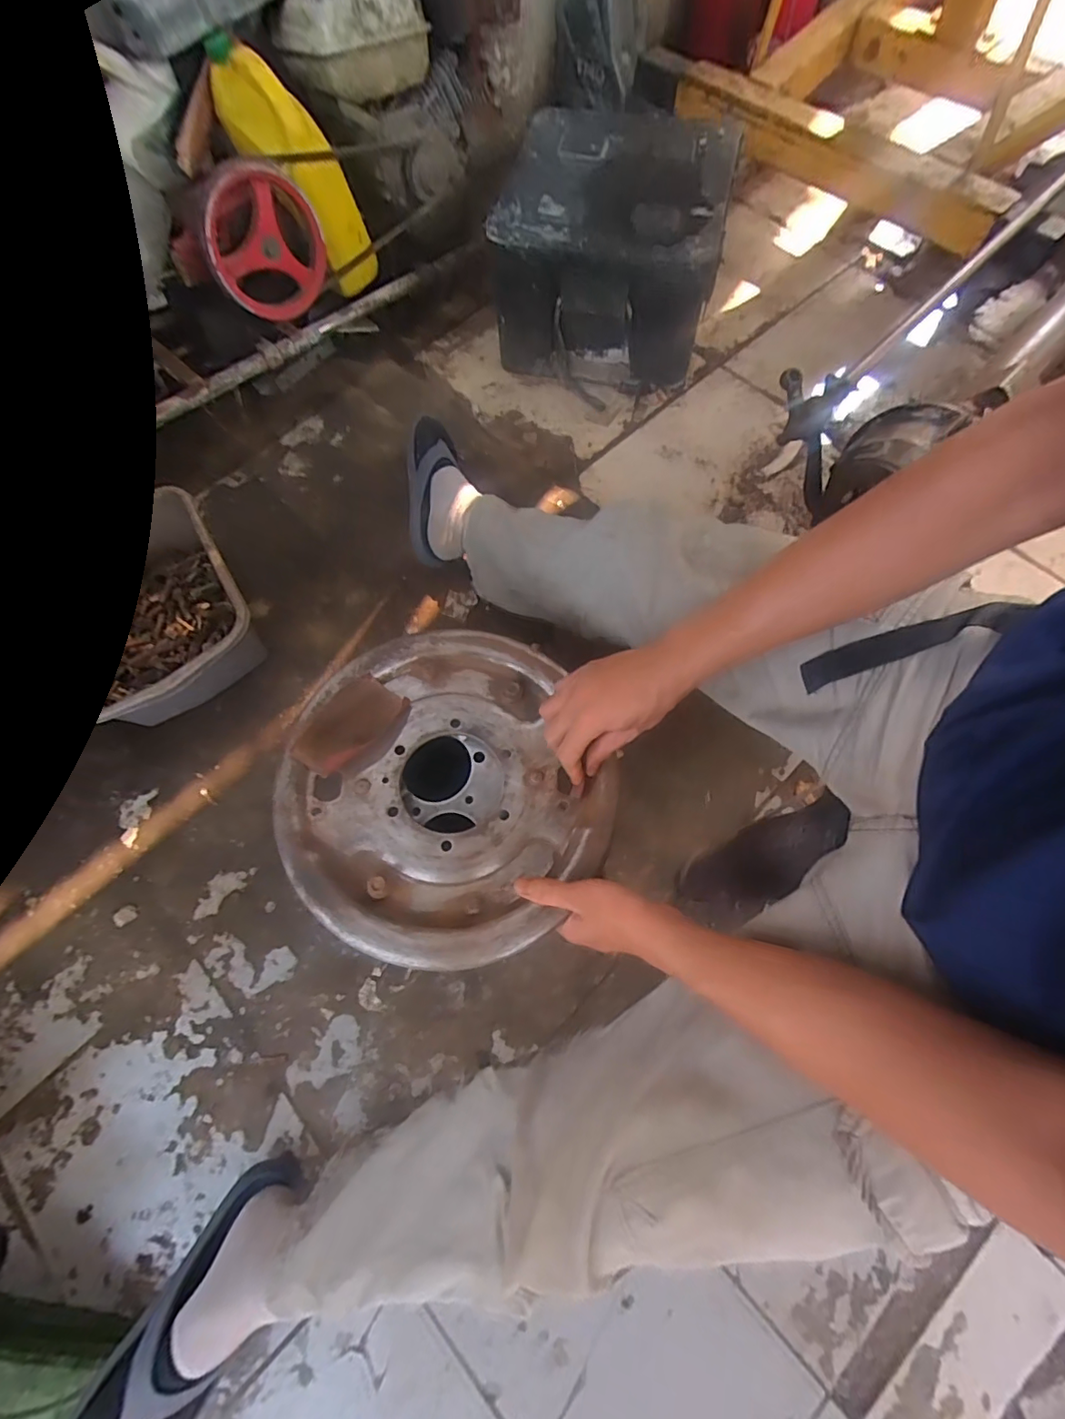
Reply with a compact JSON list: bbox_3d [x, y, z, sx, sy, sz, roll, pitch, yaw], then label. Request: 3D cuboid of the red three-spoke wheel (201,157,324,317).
[{"bbox_3d":[-0.397,-0.695,0.814,0.168,0.180,0.045,-25,71,-7],"label":"red three-spoke wheel"}]

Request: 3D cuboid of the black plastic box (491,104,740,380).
[{"bbox_3d":[0.137,-0.802,0.987,0.361,0.259,0.306,10,70,8],"label":"black plastic box"}]

